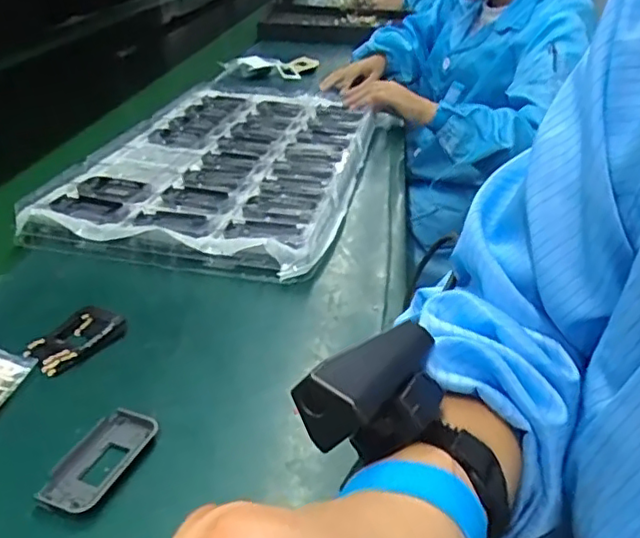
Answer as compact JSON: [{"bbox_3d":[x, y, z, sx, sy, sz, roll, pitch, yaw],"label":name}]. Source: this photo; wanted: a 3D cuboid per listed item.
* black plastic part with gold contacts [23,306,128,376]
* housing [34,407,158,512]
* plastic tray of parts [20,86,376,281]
[{"bbox_3d":[-0.188,0.053,0.467,0.048,0.009,0.073,20,35,30],"label":"black plastic part with gold contacts"},{"bbox_3d":[-0.132,0.113,0.364,0.040,0.007,0.076,13,32,20],"label":"housing"},{"bbox_3d":[-0.100,-0.147,0.789,0.311,0.046,0.534,6,30,10],"label":"plastic tray of parts"}]

